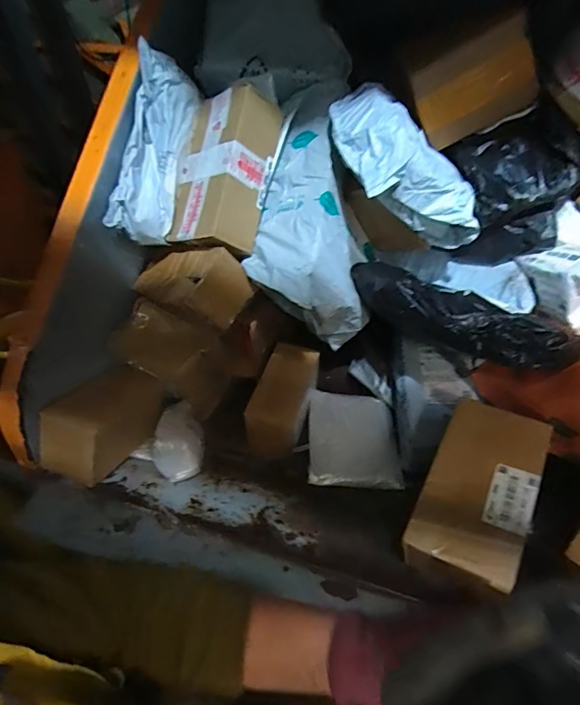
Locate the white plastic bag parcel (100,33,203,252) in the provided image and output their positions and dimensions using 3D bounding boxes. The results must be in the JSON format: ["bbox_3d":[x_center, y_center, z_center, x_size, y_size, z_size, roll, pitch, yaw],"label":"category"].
[{"bbox_3d":[-0.187,-0.264,0.595,0.044,0.245,0.102,29,23,24],"label":"white plastic bag parcel"}]

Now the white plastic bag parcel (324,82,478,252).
[{"bbox_3d":[0.145,-0.211,0.538,0.223,0.073,0.119,38,44,-20],"label":"white plastic bag parcel"}]

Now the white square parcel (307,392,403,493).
[{"bbox_3d":[0.101,0.136,0.713,0.139,0.014,0.171,2,46,1],"label":"white square parcel"}]

